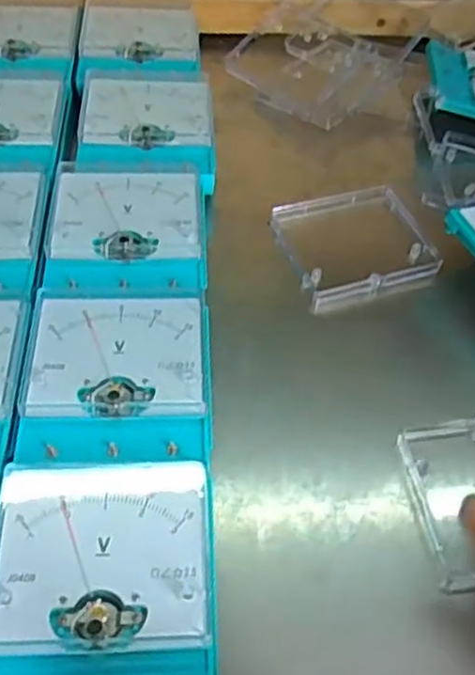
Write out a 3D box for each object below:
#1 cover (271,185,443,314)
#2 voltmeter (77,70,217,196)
[{"bbox_3d":[0.084,-0.069,0.492,0.099,0.011,0.087,-13,55,-13],"label":"cover"},{"bbox_3d":[-0.067,-0.155,0.528,0.100,0.041,0.129,0,53,-3],"label":"voltmeter"}]

